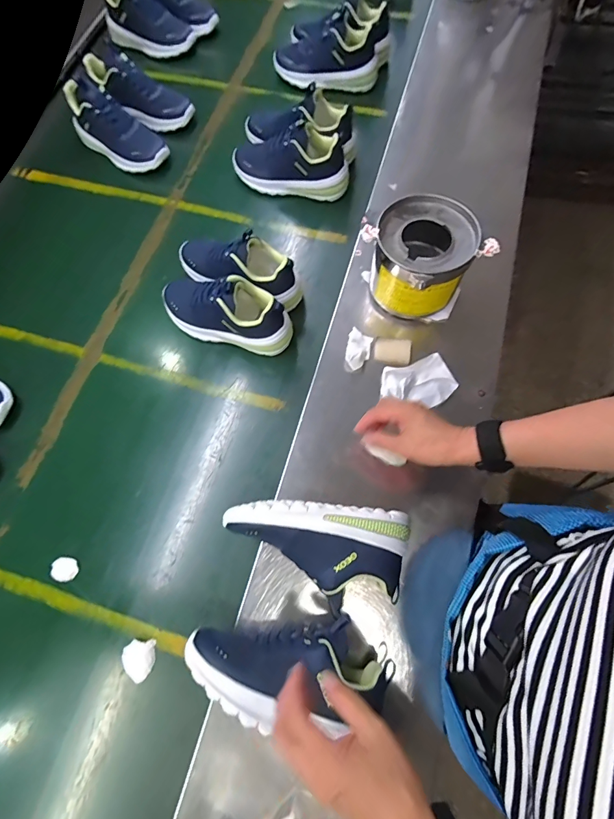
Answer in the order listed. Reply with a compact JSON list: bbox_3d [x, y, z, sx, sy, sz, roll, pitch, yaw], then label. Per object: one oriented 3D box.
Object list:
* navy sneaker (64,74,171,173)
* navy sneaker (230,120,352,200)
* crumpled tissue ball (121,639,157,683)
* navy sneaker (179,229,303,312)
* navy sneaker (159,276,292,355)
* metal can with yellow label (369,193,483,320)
[{"bbox_3d":[-0.365,-0.539,0.716,0.187,0.109,0.080,35,75,13],"label":"navy sneaker"},{"bbox_3d":[-0.033,-0.460,0.689,0.222,0.103,0.085,19,72,8],"label":"navy sneaker"},{"bbox_3d":[-0.217,0.323,0.484,0.038,0.020,0.044,-6,71,0],"label":"crumpled tissue ball"},{"bbox_3d":[-0.116,-0.246,0.622,0.223,0.102,0.103,14,72,7],"label":"navy sneaker"},{"bbox_3d":[-0.134,-0.159,0.586,0.215,0.095,0.081,20,73,8],"label":"navy sneaker"},{"bbox_3d":[0.169,-0.223,0.580,0.138,0.130,0.148,-1,71,2],"label":"metal can with yellow label"}]

